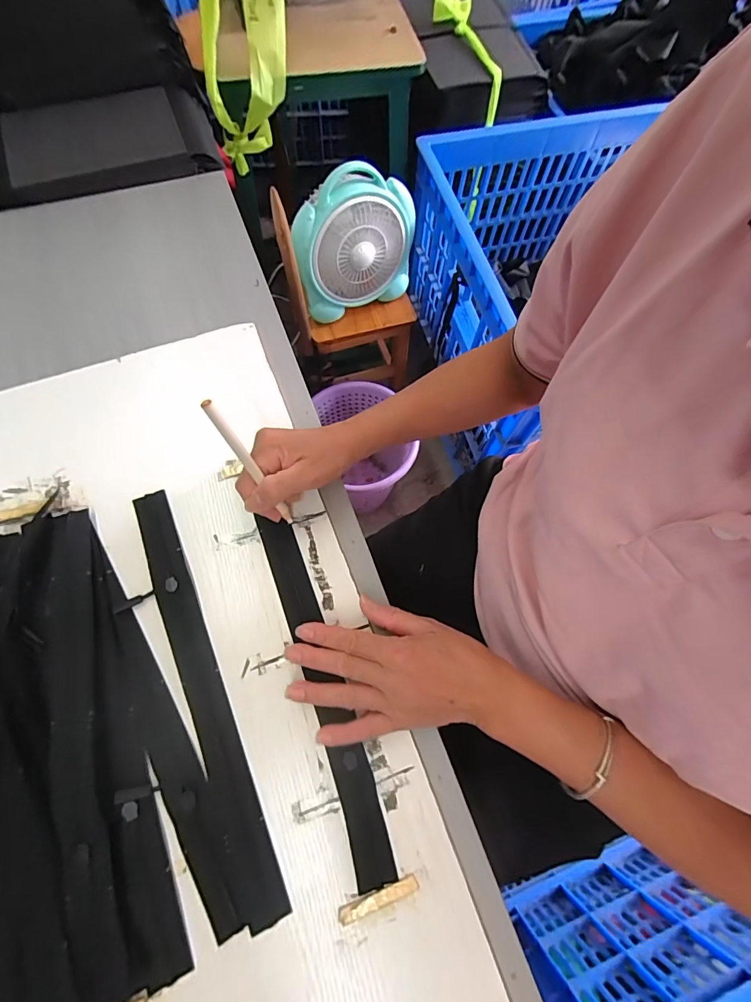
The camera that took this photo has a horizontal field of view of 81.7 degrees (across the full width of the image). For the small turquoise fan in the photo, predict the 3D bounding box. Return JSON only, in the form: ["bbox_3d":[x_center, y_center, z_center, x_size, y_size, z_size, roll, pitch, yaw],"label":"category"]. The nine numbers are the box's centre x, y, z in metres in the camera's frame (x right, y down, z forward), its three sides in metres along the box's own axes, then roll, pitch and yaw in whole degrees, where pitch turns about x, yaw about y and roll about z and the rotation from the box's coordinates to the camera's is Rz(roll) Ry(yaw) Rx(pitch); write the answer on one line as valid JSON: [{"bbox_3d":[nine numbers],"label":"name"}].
[{"bbox_3d":[-0.038,-0.479,0.813,0.240,0.218,0.087,-22,72,-10],"label":"small turquoise fan"}]

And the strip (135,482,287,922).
[{"bbox_3d":[-0.146,0.146,0.363,0.029,0.010,0.350,-22,72,-10],"label":"strip"}]

